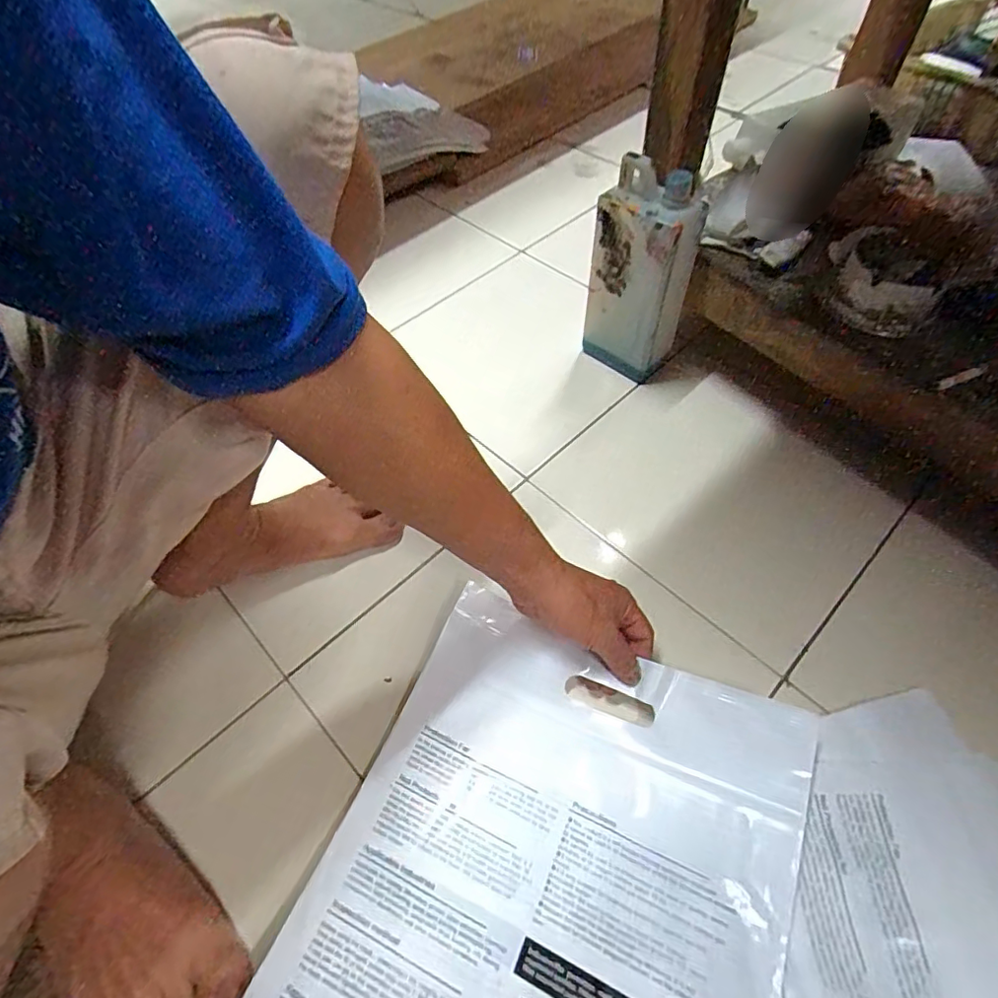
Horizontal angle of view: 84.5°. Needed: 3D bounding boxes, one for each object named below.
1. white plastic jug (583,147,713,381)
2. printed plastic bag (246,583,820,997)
[{"bbox_3d":[0.155,-0.243,0.611,0.113,0.208,0.056,32,63,22],"label":"white plastic jug"},{"bbox_3d":[0.014,0.292,0.340,0.294,0.051,0.426,18,59,15],"label":"printed plastic bag"}]

